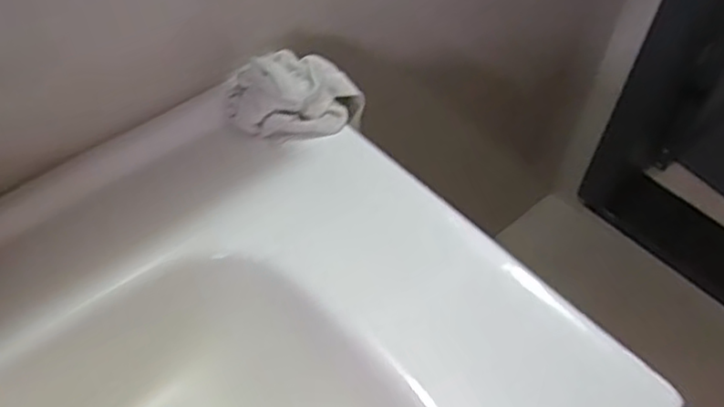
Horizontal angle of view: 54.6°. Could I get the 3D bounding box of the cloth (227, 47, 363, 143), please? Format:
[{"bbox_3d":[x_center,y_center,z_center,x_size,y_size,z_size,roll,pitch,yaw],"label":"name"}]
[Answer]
[{"bbox_3d":[-0.061,-0.101,0.665,0.134,0.066,0.074,-10,52,-12],"label":"cloth"}]

